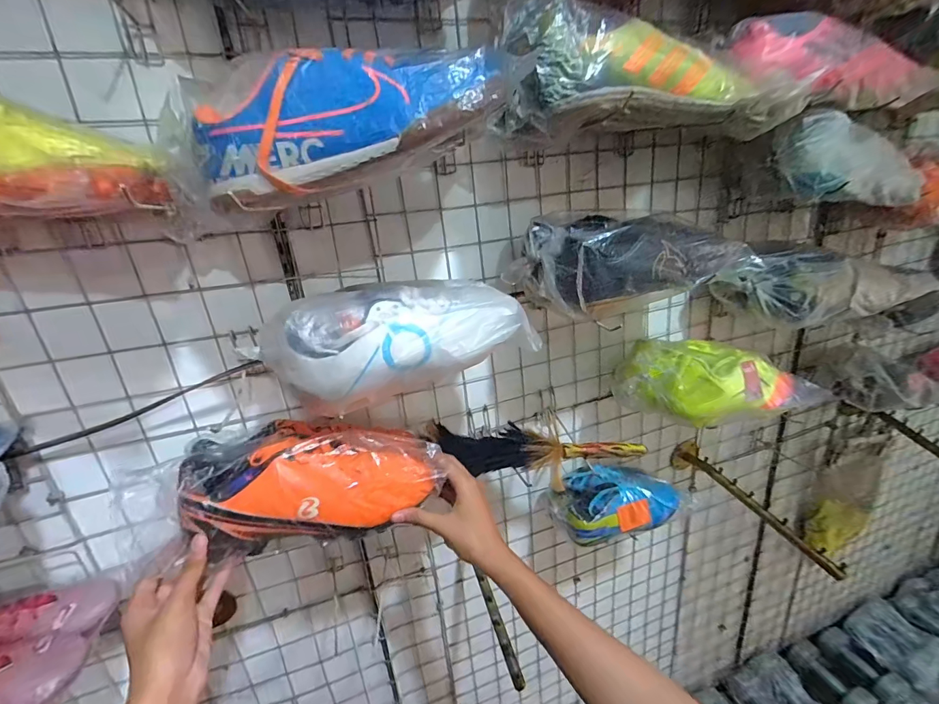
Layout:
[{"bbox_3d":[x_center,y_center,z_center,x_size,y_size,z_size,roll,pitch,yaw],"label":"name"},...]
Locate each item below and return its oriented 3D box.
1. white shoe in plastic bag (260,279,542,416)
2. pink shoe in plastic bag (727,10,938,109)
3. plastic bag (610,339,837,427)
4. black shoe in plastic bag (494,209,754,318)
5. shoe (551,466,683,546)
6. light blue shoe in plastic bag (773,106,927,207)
[{"bbox_3d":[-0.062,-0.014,0.405,0.247,0.103,0.077,-11,21,-14],"label":"white shoe in plastic bag"},{"bbox_3d":[0.447,-0.342,0.479,0.277,0.078,0.072,5,19,-11],"label":"pink shoe in plastic bag"},{"bbox_3d":[0.382,0.031,0.603,0.291,0.112,0.096,-9,21,-9],"label":"plastic bag"},{"bbox_3d":[0.196,-0.119,0.508,0.283,0.103,0.096,-8,21,-8],"label":"black shoe in plastic bag"},{"bbox_3d":[0.247,0.246,0.683,0.201,0.063,0.120,-7,21,-5],"label":"shoe"},{"bbox_3d":[0.521,-0.246,0.543,0.243,0.092,0.057,7,17,-17],"label":"light blue shoe in plastic bag"}]

